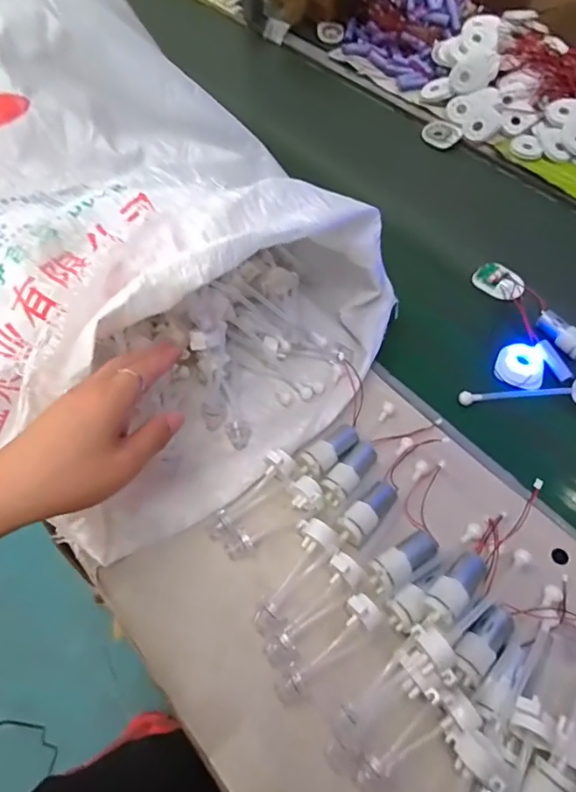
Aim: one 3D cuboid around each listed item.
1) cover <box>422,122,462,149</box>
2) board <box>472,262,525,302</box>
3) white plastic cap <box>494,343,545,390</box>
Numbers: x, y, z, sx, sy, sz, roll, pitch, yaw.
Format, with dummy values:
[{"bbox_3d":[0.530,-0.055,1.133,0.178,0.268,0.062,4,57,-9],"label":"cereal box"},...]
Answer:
[{"bbox_3d":[0.235,-0.405,0.757,0.059,0.007,0.045,38,82,22],"label":"cover"},{"bbox_3d":[0.256,-0.139,0.595,0.060,0.012,0.045,38,67,21],"label":"board"},{"bbox_3d":[0.249,-0.031,0.523,0.046,0.015,0.053,20,61,13],"label":"white plastic cap"}]

